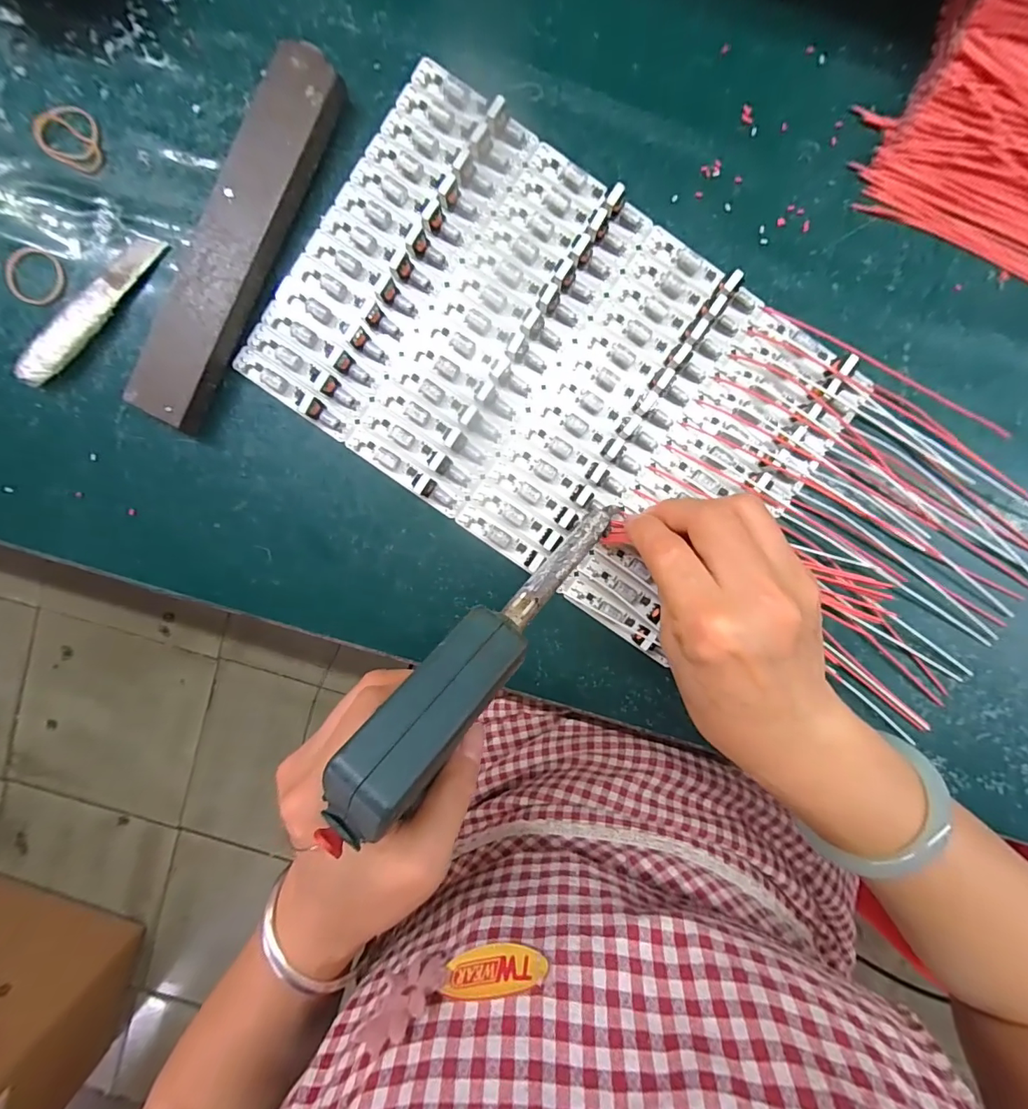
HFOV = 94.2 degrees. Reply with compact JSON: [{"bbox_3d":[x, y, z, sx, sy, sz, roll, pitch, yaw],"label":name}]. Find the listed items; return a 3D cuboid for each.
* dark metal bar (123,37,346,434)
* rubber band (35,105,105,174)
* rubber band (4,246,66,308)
[{"bbox_3d":[-0.144,-0.161,0.250,0.039,0.017,0.195,29,95,-2],"label":"dark metal bar"},{"bbox_3d":[-0.232,-0.220,0.251,0.036,0.005,0.029,31,95,-2],"label":"rubber band"},{"bbox_3d":[-0.259,-0.149,0.256,0.030,0.004,0.028,22,95,-1],"label":"rubber band"}]

